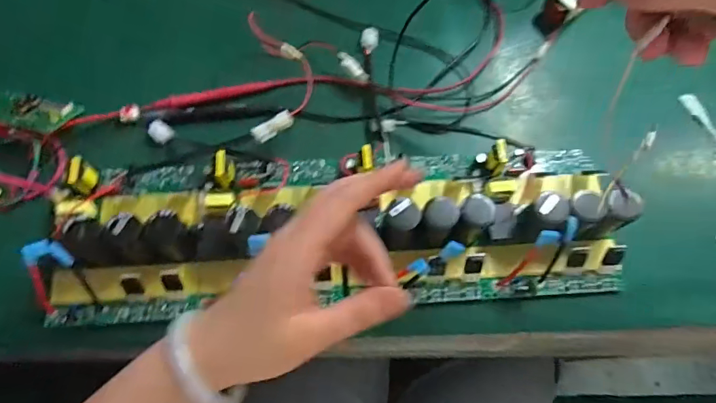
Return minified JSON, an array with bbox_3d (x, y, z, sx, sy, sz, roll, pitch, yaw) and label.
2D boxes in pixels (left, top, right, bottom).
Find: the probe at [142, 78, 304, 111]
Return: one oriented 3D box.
[{"bbox_3d":[-0.132,-0.111,0.470,0.153,0.010,0.017,-12,69,-7],"label":"probe"}]

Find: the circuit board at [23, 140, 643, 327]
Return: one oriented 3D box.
[{"bbox_3d":[-0.015,0.009,0.397,0.483,0.047,0.157,-3,68,-3],"label":"circuit board"}]

